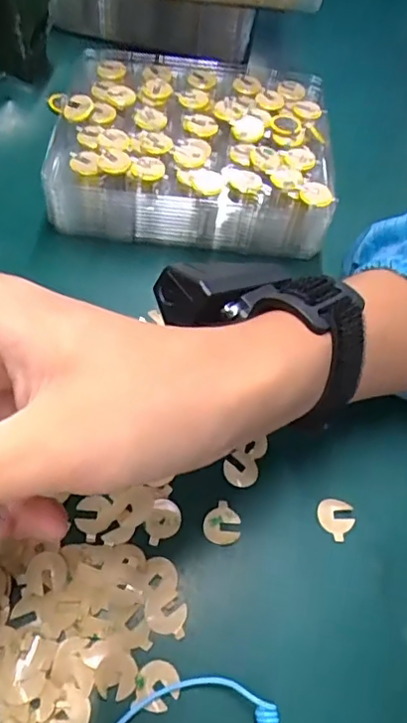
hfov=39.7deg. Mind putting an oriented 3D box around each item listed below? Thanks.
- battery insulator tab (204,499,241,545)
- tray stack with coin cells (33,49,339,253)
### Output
[{"bbox_3d":[0.009,0.076,0.262,0.017,0.004,0.017,1,57,-2],"label":"battery insulator tab"},{"bbox_3d":[-0.013,-0.143,0.373,0.187,0.042,0.146,5,57,0],"label":"tray stack with coin cells"}]

